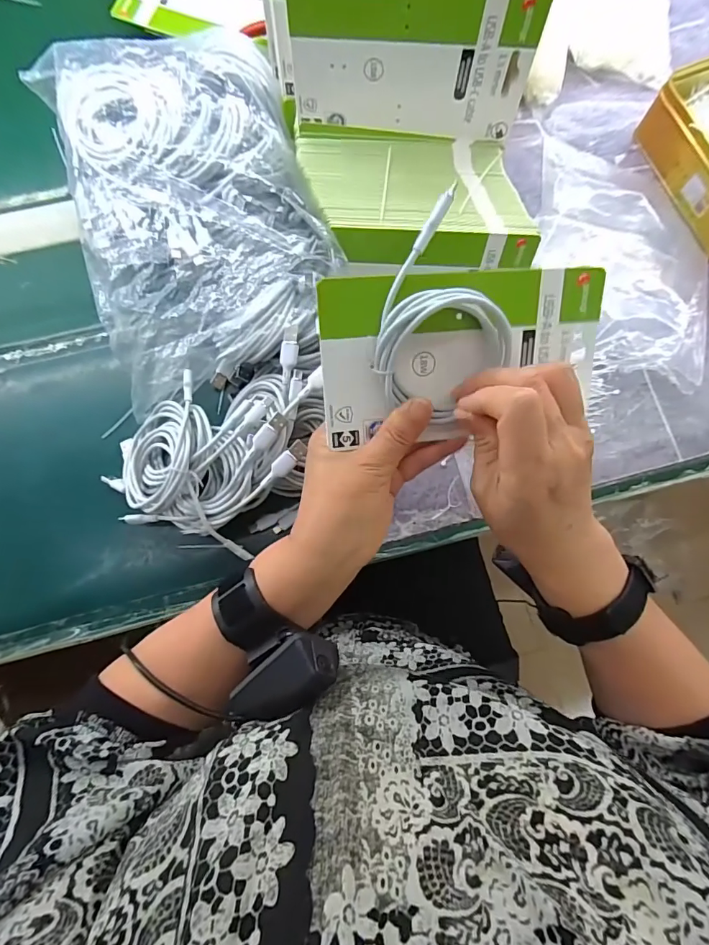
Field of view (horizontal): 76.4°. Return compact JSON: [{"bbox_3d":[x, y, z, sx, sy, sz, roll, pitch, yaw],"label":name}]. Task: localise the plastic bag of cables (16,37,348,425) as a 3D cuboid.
[{"bbox_3d":[-0.142,-0.236,0.409,0.202,0.102,0.314,-14,79,-2],"label":"plastic bag of cables"}]

